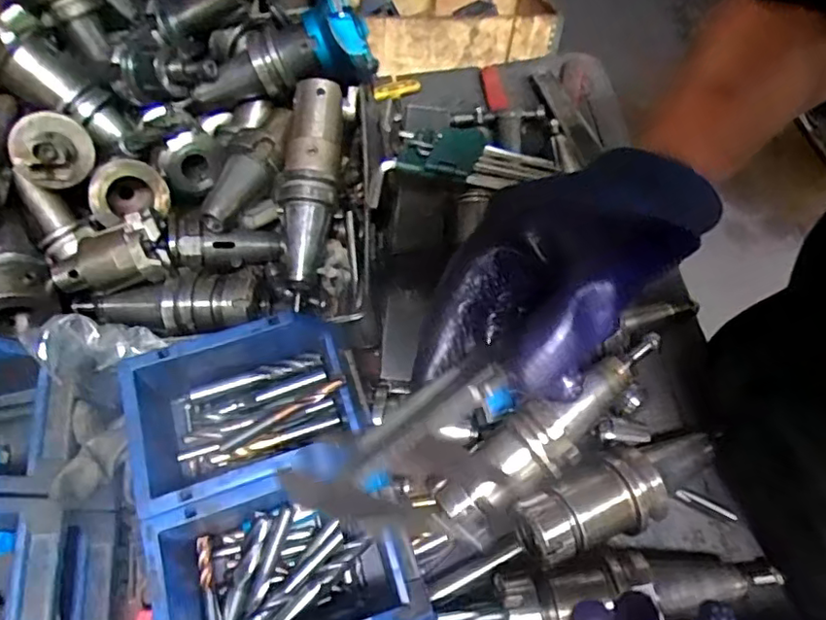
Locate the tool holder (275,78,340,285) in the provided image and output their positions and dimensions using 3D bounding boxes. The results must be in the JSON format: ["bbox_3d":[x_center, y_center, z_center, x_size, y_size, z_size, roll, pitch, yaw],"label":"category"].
[{"bbox_3d":[-0.090,-0.113,0.524,0.050,0.050,0.173,3,79,5],"label":"tool holder"}]

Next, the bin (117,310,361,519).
[{"bbox_3d":[-0.114,0.072,0.413,0.145,0.072,0.104,-20,63,-6],"label":"bin"}]

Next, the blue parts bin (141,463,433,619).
[{"bbox_3d":[-0.076,0.169,0.379,0.148,0.079,0.107,-21,63,-7],"label":"blue parts bin"}]

